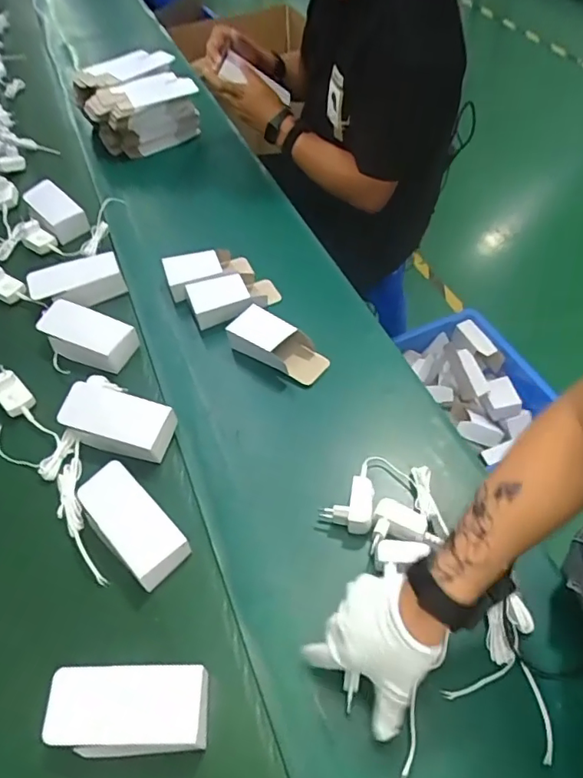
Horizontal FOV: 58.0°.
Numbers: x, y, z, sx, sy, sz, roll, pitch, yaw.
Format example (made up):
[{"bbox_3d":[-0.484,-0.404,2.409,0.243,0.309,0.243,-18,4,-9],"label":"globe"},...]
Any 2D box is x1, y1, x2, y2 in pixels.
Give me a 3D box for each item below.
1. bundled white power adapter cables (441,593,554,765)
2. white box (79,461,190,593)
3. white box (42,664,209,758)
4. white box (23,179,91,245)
[{"bbox_3d":[0.223,0.273,0.517,0.095,0.021,0.118,24,59,21],"label":"bundled white power adapter cables"},{"bbox_3d":[-0.186,0.160,0.616,0.073,0.043,0.152,-40,60,-21],"label":"white box"},{"bbox_3d":[-0.154,0.307,0.505,0.147,0.040,0.071,-4,53,2],"label":"white box"},{"bbox_3d":[-0.455,-0.345,1.010,0.076,0.048,0.173,-35,58,-19],"label":"white box"}]

